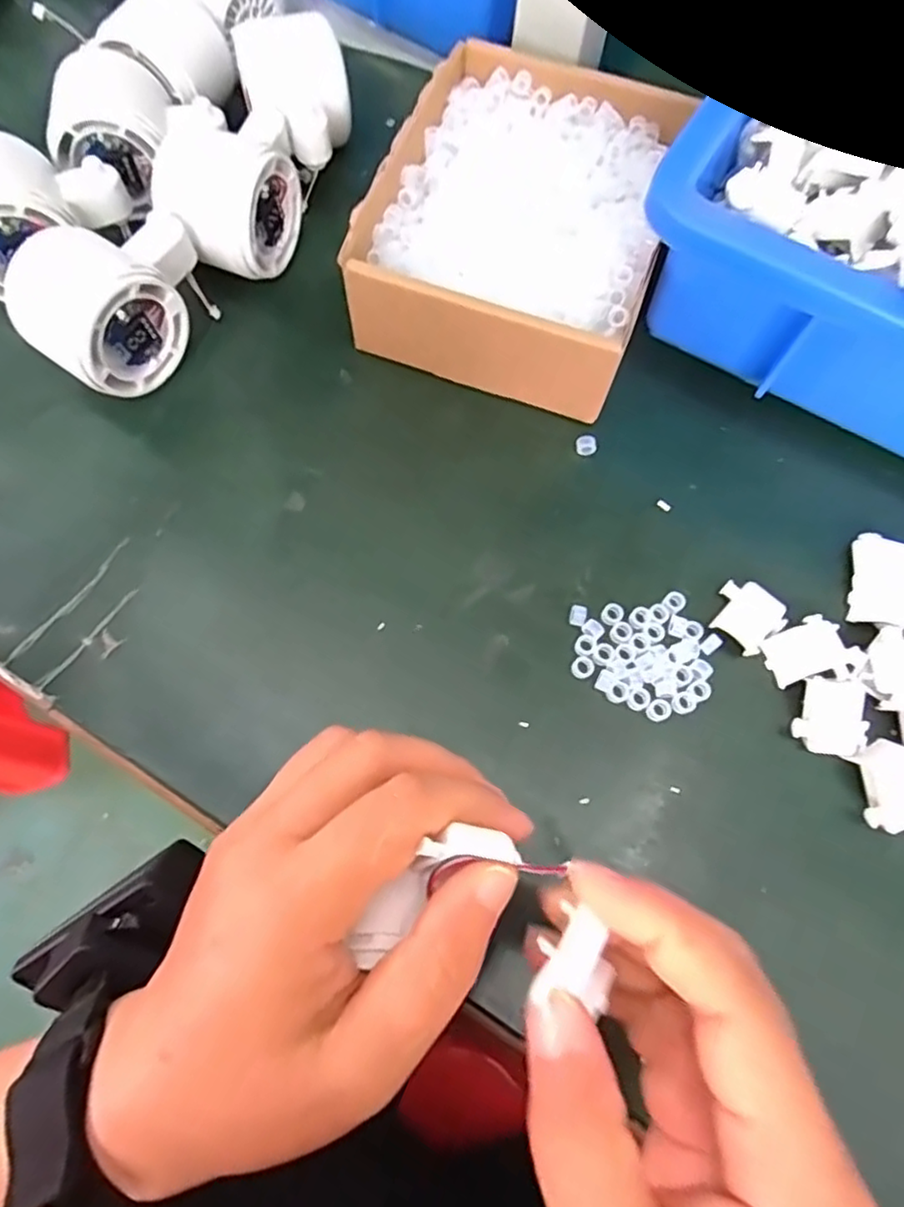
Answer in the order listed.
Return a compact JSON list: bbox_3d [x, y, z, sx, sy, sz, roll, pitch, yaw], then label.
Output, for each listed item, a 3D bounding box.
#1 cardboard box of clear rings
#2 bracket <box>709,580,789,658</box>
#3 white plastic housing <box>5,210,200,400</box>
[{"bbox_3d":[0.033,-0.188,0.330,0.134,0.049,0.178,16,71,3],"label":"cardboard box of clear rings"},{"bbox_3d":[0.129,0.005,0.285,0.028,0.006,0.028,39,74,11],"label":"bracket"},{"bbox_3d":[-0.154,-0.140,0.303,0.054,0.059,0.087,37,73,10],"label":"white plastic housing"}]

